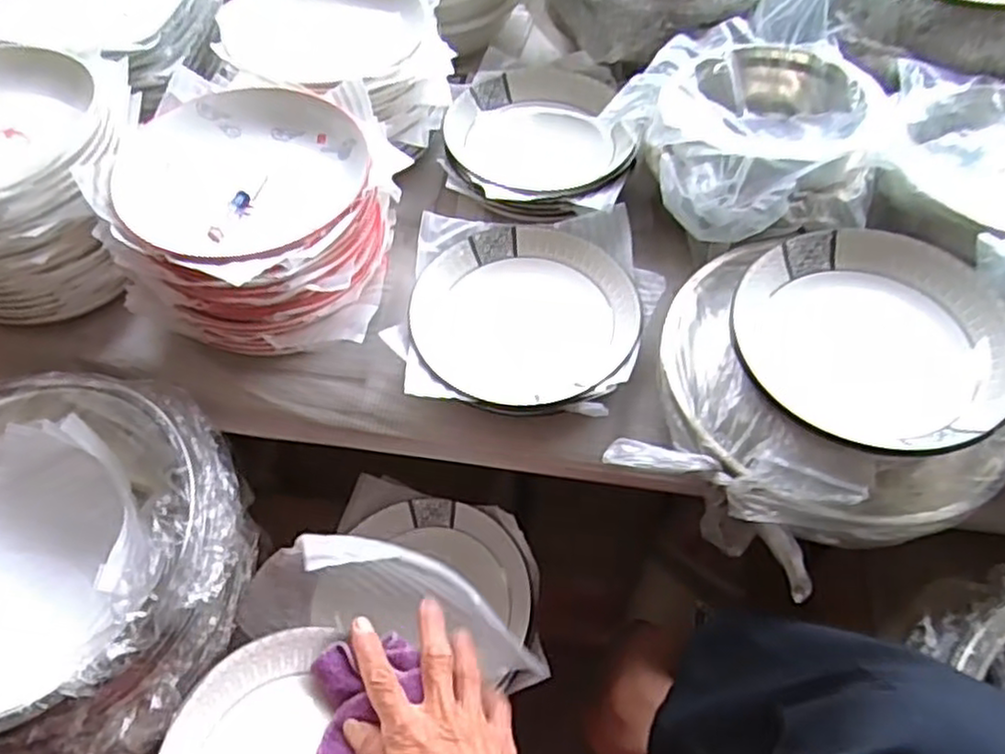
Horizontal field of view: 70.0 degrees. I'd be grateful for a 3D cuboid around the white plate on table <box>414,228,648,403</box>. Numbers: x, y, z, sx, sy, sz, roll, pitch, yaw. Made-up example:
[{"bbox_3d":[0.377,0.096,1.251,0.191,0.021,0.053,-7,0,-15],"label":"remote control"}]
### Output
[{"bbox_3d":[0.021,-0.055,0.648,0.193,0.029,0.189,-1,55,1],"label":"white plate on table"}]

